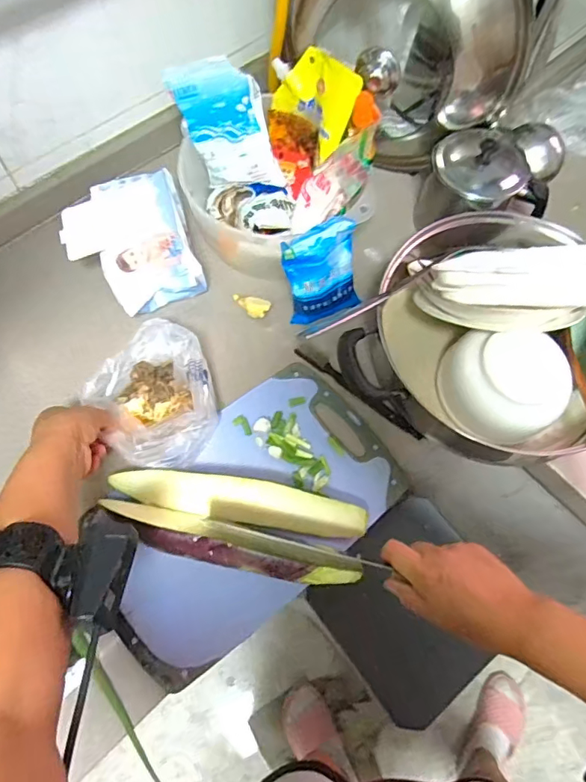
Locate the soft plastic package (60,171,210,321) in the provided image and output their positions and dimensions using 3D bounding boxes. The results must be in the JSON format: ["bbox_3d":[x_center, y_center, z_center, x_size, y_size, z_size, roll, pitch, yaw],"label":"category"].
[{"bbox_3d":[-0.204,-0.187,0.628,0.147,0.079,0.169,-16,70,-9],"label":"soft plastic package"}]

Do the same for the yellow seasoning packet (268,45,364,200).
[{"bbox_3d":[0.023,-0.356,0.643,0.022,0.156,0.122,-16,72,-37],"label":"yellow seasoning packet"}]

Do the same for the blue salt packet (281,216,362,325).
[{"bbox_3d":[0.037,-0.145,0.610,0.088,0.119,0.020,-25,40,-12],"label":"blue salt packet"}]

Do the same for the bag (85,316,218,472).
[{"bbox_3d":[-0.154,0.004,0.570,0.133,0.047,0.165,-35,74,-15],"label":"bag"}]

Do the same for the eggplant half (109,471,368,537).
[{"bbox_3d":[-0.058,0.122,0.544,0.270,0.026,0.043,10,68,1],"label":"eggplant half"}]

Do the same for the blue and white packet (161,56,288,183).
[{"bbox_3d":[-0.085,-0.327,0.623,0.105,0.153,0.027,-7,46,15],"label":"blue and white packet"}]

